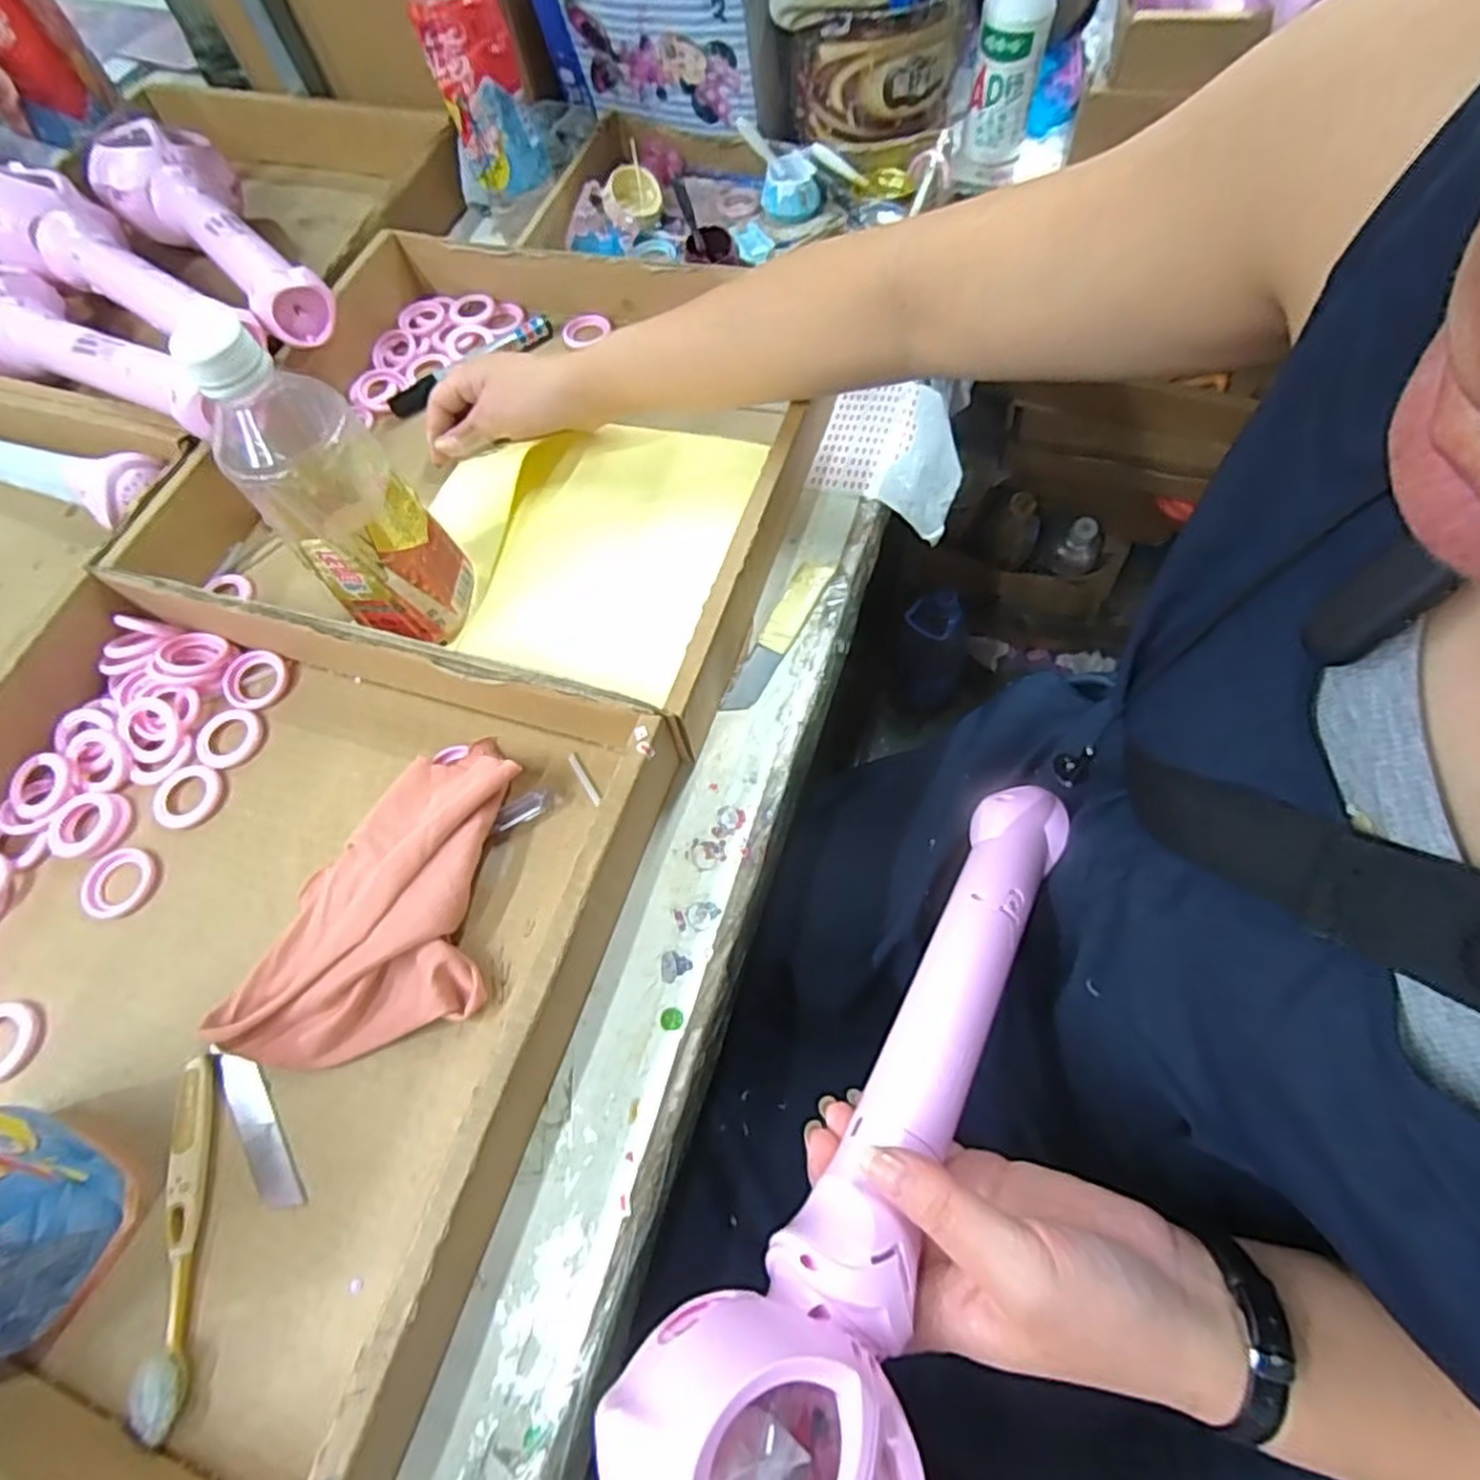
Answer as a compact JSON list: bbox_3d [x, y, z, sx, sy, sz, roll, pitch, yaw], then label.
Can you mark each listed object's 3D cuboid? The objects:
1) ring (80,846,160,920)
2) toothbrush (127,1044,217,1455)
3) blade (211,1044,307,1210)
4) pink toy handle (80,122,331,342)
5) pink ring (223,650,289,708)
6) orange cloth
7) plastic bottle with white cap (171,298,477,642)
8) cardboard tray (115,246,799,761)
[{"bbox_3d":[-0.335,0.076,0.395,0.037,0.004,0.037,-2,64,4],"label":"ring"},{"bbox_3d":[-0.241,0.210,0.315,0.017,0.011,0.137,-13,64,-2],"label":"toothbrush"},{"bbox_3d":[-0.223,0.176,0.338,0.019,0.004,0.082,-33,66,-11],"label":"blade"},{"bbox_3d":[-0.402,-0.377,0.565,0.098,0.084,0.323,-37,67,-13],"label":"pink toy handle"},{"bbox_3d":[-0.293,-0.037,0.444,0.036,0.006,0.037,-2,64,4],"label":"pink ring"},{"bbox_3d":[-0.182,0.073,0.363,0.122,0.031,0.161,2,65,6],"label":"orange cloth"},{"bbox_3d":[-0.203,-0.124,0.380,0.073,0.176,0.072,-37,67,-13],"label":"plastic bottle with white cap"},{"bbox_3d":[-0.154,-0.199,0.481,0.380,0.063,0.345,16,67,12],"label":"cardboard tray"}]

